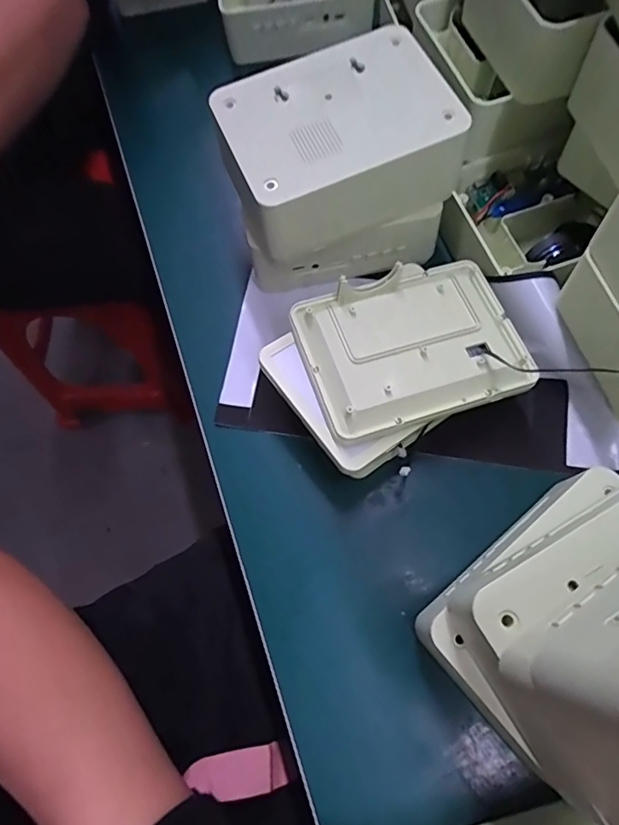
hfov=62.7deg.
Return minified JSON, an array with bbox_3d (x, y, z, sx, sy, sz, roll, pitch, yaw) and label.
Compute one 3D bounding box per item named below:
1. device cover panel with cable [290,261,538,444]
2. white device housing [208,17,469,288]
[{"bbox_3d":[0.065,-0.044,0.314,0.133,0.018,0.096,-17,69,-4],"label":"device cover panel with cable"},{"bbox_3d":[0.018,-0.164,0.355,0.142,0.110,0.106,-17,69,-4],"label":"white device housing"}]

